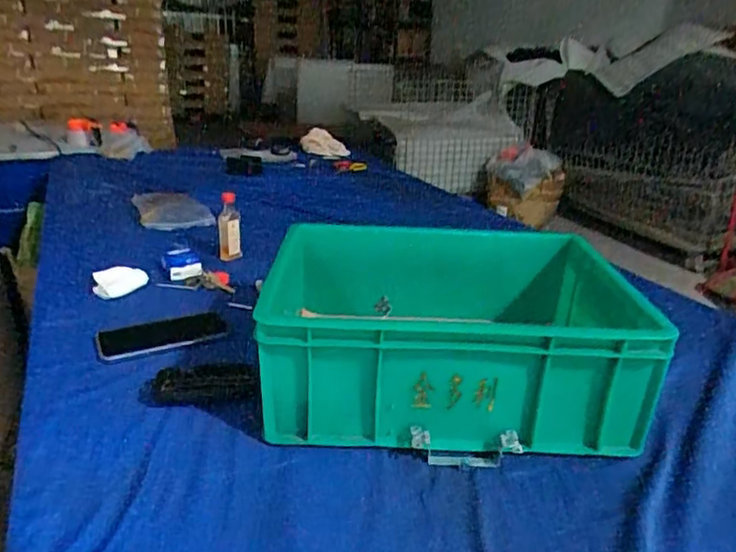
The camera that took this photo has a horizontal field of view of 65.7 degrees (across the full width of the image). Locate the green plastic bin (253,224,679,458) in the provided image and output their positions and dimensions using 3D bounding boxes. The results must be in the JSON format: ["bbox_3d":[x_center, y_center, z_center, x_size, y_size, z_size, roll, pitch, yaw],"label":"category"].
[{"bbox_3d":[0.097,0.048,0.705,0.387,0.140,0.344,3,23,0],"label":"green plastic bin"}]

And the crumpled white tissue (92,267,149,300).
[{"bbox_3d":[-0.376,0.012,0.869,0.075,0.040,0.050,-7,25,-22],"label":"crumpled white tissue"}]

